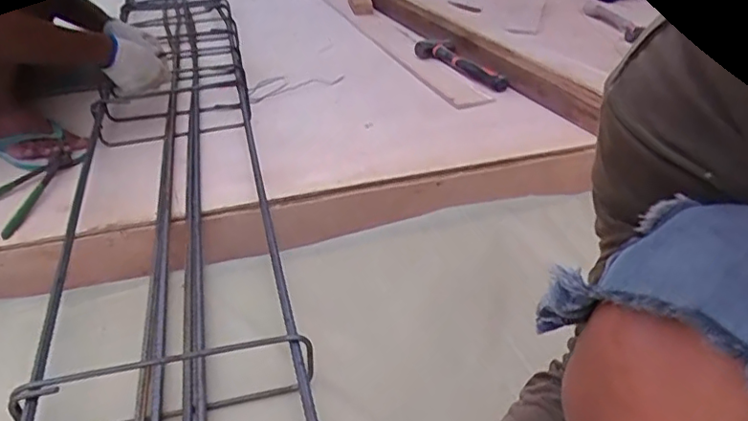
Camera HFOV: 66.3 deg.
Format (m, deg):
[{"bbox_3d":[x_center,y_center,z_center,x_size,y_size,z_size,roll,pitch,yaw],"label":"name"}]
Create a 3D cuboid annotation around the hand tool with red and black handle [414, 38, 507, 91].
[{"bbox_3d":[0.207,-0.350,1.425,0.106,0.049,0.324,-15,39,-17],"label":"hand tool with red and black handle"}]

